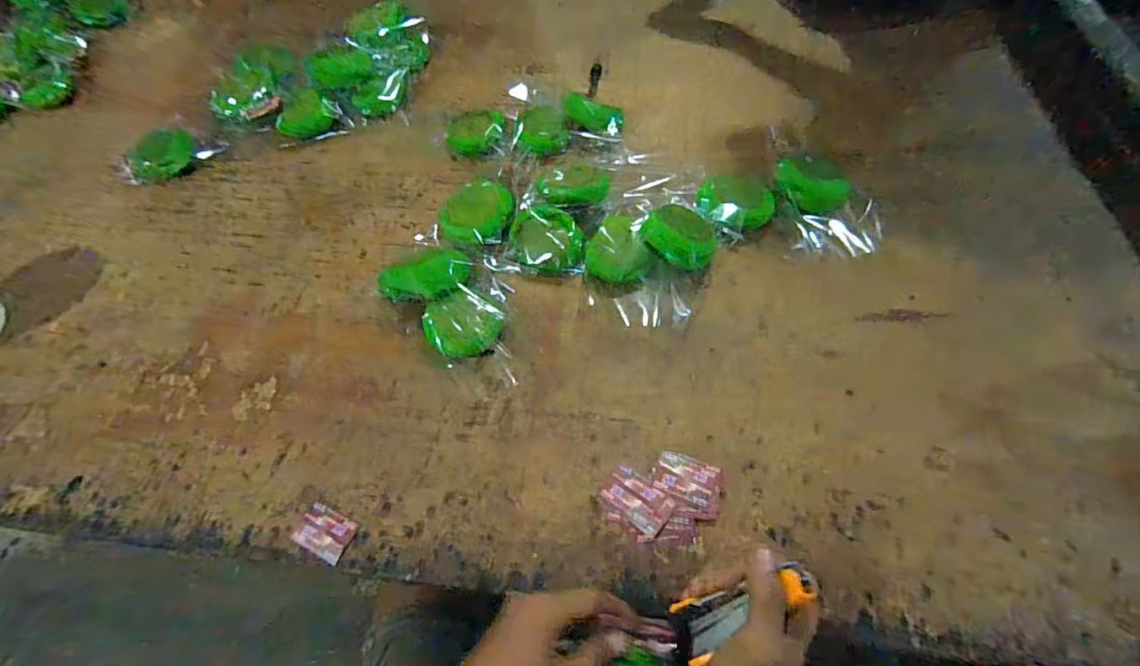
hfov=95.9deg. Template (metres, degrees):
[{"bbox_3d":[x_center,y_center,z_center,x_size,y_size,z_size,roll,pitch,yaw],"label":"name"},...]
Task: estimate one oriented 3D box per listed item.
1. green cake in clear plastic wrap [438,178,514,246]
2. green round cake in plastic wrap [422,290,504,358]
[{"bbox_3d":[-0.109,-0.139,0.611,0.077,0.025,0.093,13,60,11],"label":"green cake in clear plastic wrap"},{"bbox_3d":[-0.109,-0.008,0.526,0.071,0.017,0.071,2,71,-5],"label":"green round cake in plastic wrap"}]

